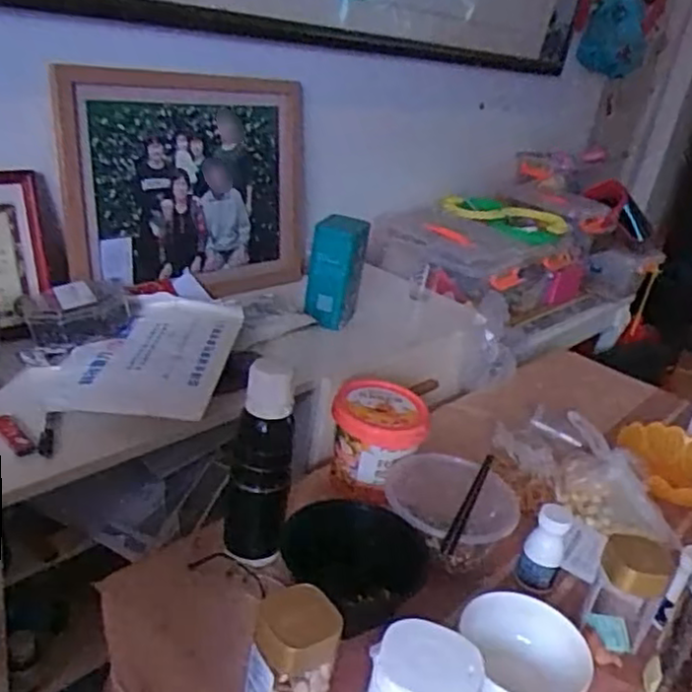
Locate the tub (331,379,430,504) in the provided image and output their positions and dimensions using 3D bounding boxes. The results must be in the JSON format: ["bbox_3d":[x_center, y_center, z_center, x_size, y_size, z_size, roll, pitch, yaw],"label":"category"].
[{"bbox_3d":[0.048,0.131,1.010,0.127,0.114,0.133,8,26,-4],"label":"tub"}]

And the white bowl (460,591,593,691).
[{"bbox_3d":[0.187,0.334,0.732,0.128,0.060,0.143,7,26,-6],"label":"white bowl"}]

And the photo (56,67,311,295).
[{"bbox_3d":[-0.248,-0.278,1.248,0.029,0.372,0.528,15,20,40],"label":"photo"}]

